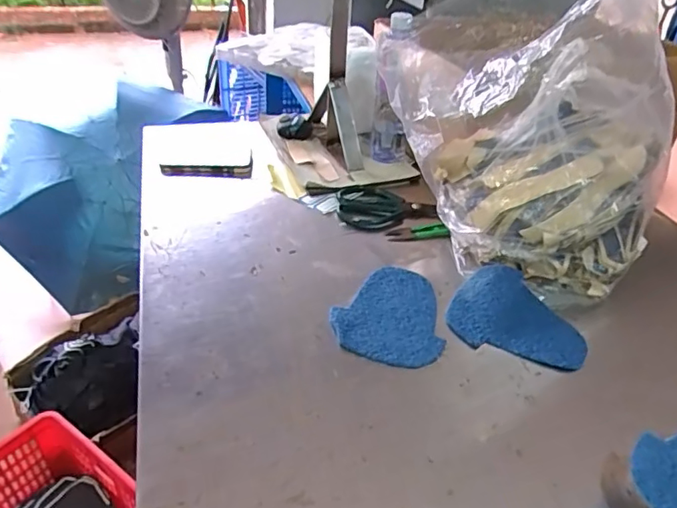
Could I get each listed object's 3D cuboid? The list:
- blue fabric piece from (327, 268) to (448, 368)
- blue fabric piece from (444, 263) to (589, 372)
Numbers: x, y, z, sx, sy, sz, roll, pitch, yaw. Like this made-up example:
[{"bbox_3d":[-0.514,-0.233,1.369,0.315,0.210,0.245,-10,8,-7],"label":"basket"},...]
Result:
[{"bbox_3d":[0.055,0.066,0.613,0.121,0.006,0.156,2,36,-2],"label":"blue fabric piece"},{"bbox_3d":[0.210,0.070,0.607,0.148,0.023,0.119,21,40,23],"label":"blue fabric piece"}]

